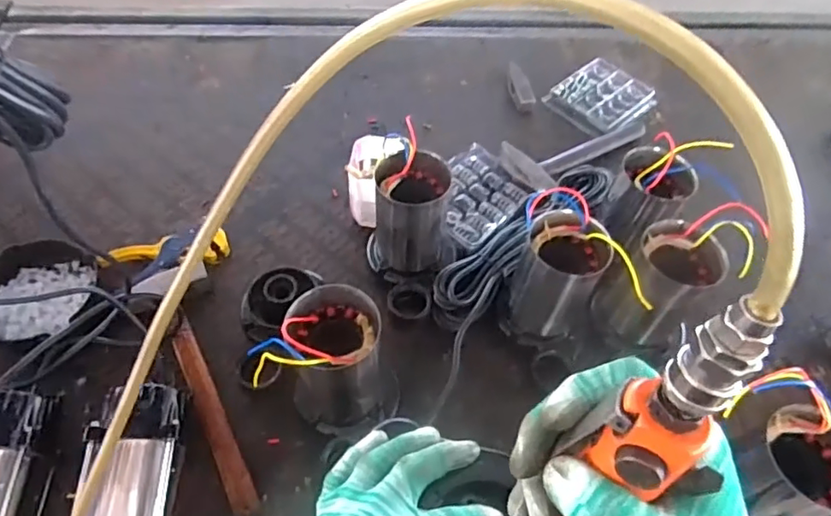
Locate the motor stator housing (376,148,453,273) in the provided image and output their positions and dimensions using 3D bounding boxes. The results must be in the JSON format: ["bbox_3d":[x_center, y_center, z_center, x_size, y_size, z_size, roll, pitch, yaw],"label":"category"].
[{"bbox_3d":[0.000,-0.054,0.713,0.103,0.139,0.092,5,54,-1],"label":"motor stator housing"}]

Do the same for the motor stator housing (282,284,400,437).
[{"bbox_3d":[-0.080,0.118,0.599,0.109,0.178,0.101,2,54,-3],"label":"motor stator housing"}]

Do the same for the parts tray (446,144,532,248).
[{"bbox_3d":[0.088,-0.096,0.836,0.168,0.020,0.132,-39,67,-25],"label":"parts tray"}]

